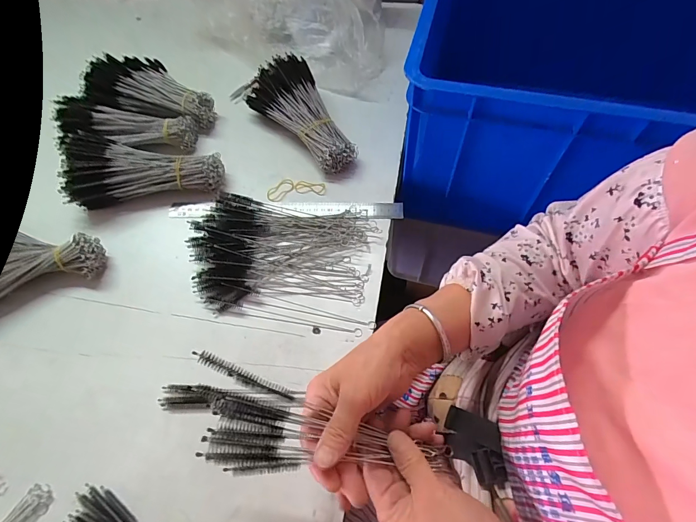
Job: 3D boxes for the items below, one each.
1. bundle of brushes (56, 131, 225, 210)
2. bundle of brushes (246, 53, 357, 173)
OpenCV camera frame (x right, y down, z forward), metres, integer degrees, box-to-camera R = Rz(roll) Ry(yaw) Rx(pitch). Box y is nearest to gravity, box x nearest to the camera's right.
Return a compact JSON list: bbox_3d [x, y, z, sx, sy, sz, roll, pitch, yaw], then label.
[{"bbox_3d":[-0.284,-0.128,0.527,0.206,0.070,0.092,-3,61,0],"label":"bundle of brushes"},{"bbox_3d":[-0.066,-0.220,0.569,0.104,0.070,0.208,-31,65,-14],"label":"bundle of brushes"}]

